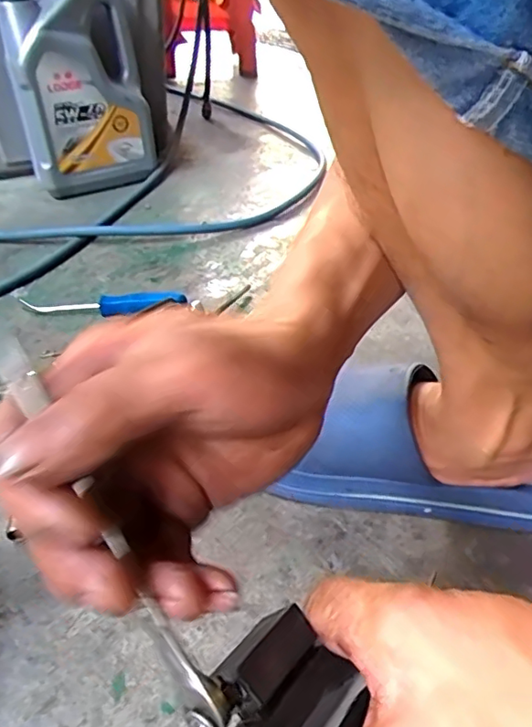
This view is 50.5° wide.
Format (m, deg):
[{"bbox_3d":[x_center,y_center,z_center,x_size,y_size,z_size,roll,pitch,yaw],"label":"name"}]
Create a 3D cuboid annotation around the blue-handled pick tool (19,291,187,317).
[{"bbox_3d":[-0.195,-0.074,0.670,0.198,0.028,0.029,0,37,4],"label":"blue-handled pick tool"}]

